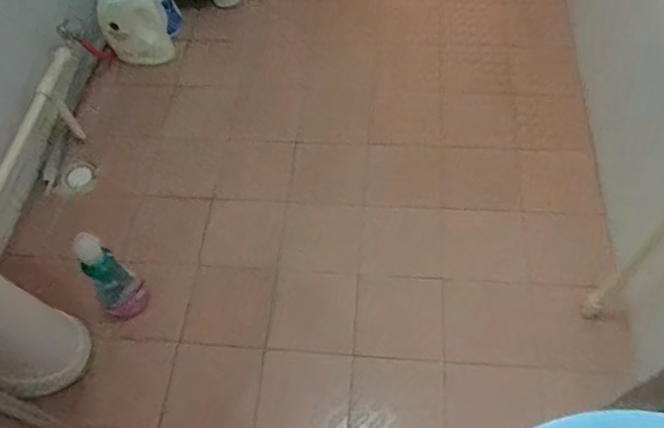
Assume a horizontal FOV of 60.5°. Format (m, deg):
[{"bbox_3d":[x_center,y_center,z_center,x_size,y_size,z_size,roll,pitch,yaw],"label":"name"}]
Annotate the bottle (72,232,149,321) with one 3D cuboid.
[{"bbox_3d":[-0.473,0.133,1.201,0.096,0.273,0.086,-36,63,-17],"label":"bottle"}]

